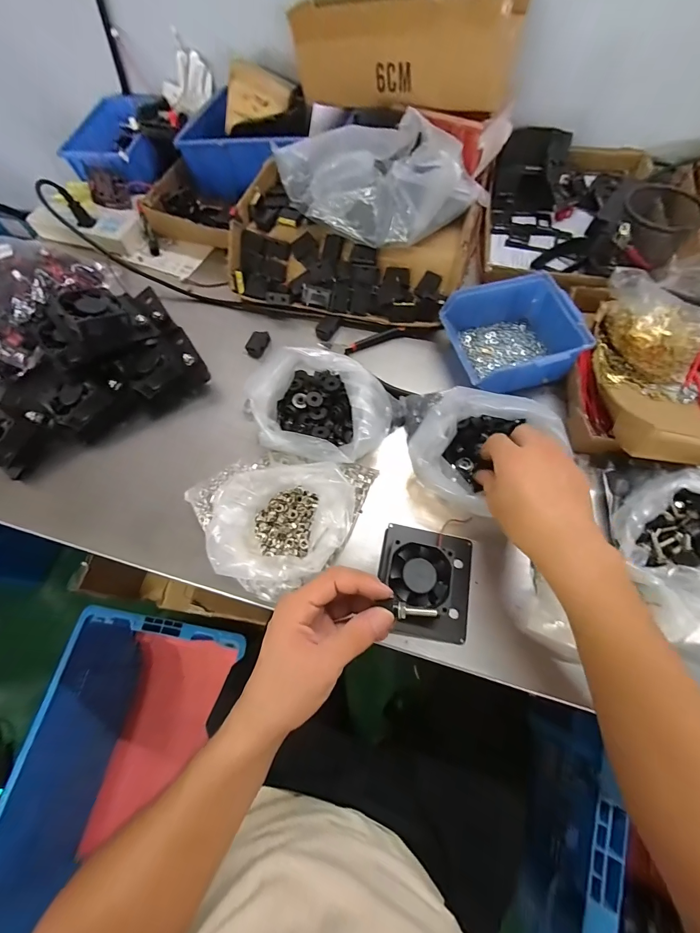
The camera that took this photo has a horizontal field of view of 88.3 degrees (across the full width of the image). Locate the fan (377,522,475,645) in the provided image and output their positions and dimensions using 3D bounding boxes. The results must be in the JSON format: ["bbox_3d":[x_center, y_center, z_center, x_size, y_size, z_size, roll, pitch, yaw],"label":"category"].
[{"bbox_3d":[0.072,0.108,0.344,0.088,0.035,0.100,10,67,8],"label":"fan"}]

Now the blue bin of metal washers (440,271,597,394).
[{"bbox_3d":[0.192,-0.156,0.435,0.134,0.059,0.130,-13,66,-3],"label":"blue bin of metal washers"}]

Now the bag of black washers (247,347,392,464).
[{"bbox_3d":[-0.028,-0.063,0.401,0.146,0.097,0.125,9,67,7],"label":"bag of black washers"}]

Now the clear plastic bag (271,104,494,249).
[{"bbox_3d":[0.046,-0.350,0.443,0.250,0.088,0.125,6,66,6],"label":"clear plastic bag"}]

